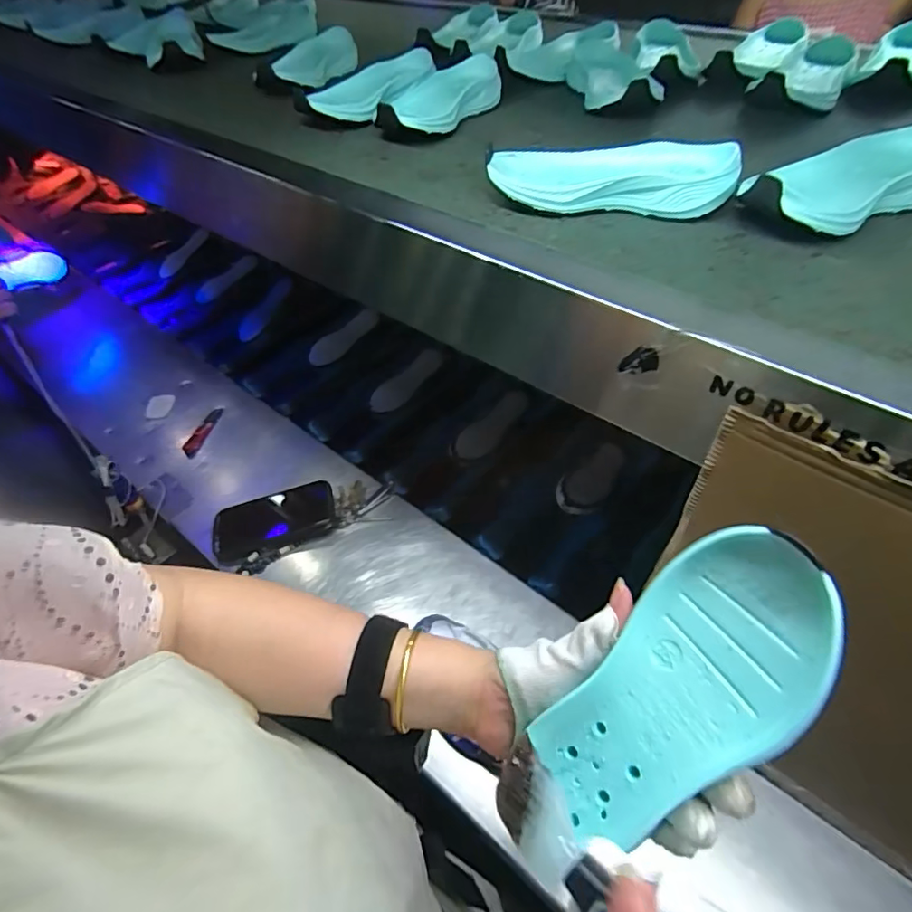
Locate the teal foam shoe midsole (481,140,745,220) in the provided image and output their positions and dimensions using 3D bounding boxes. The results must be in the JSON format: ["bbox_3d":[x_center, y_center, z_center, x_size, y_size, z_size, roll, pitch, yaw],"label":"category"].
[{"bbox_3d":[0.124,-0.230,0.421,0.184,0.032,0.075,11,51,12],"label":"teal foam shoe midsole"}]

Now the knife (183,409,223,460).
[{"bbox_3d":[-0.424,-0.040,0.867,0.026,0.012,0.102,11,51,11],"label":"knife"}]

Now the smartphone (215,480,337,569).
[{"bbox_3d":[-0.254,0.094,0.721,0.168,0.012,0.090,-15,56,-5],"label":"smartphone"}]

